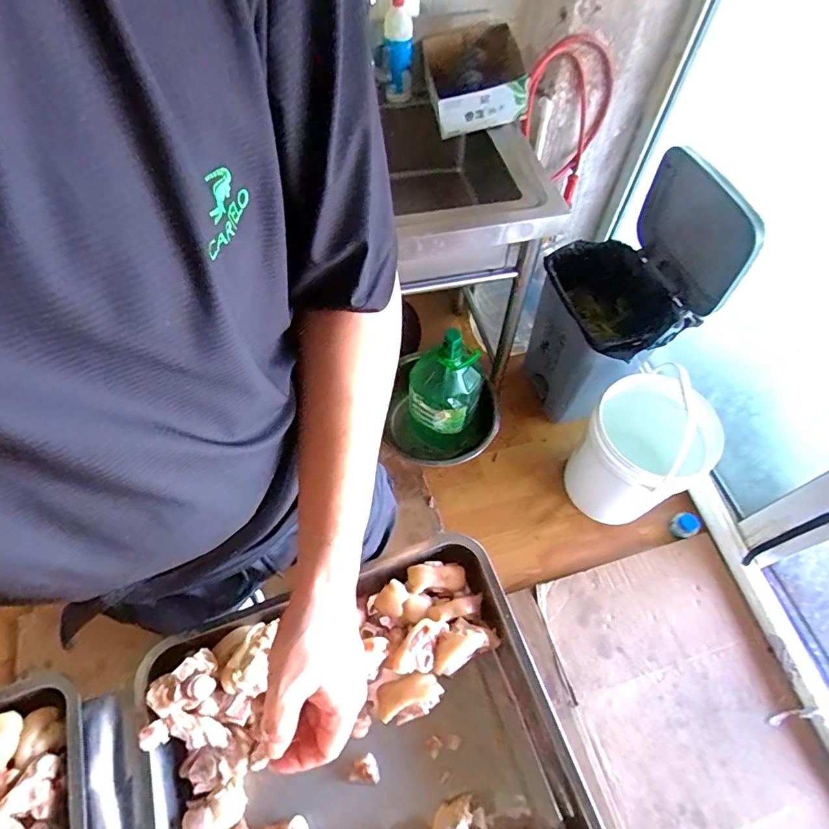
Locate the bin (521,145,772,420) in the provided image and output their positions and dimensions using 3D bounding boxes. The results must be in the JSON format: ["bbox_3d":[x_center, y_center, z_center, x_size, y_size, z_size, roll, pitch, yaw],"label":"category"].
[{"bbox_3d":[0.545,-0.309,1.391,0.337,0.716,0.470,-8,60,-7],"label":"bin"}]

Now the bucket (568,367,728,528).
[{"bbox_3d":[0.595,0.110,1.366,0.267,0.375,0.298,38,65,19],"label":"bucket"}]

